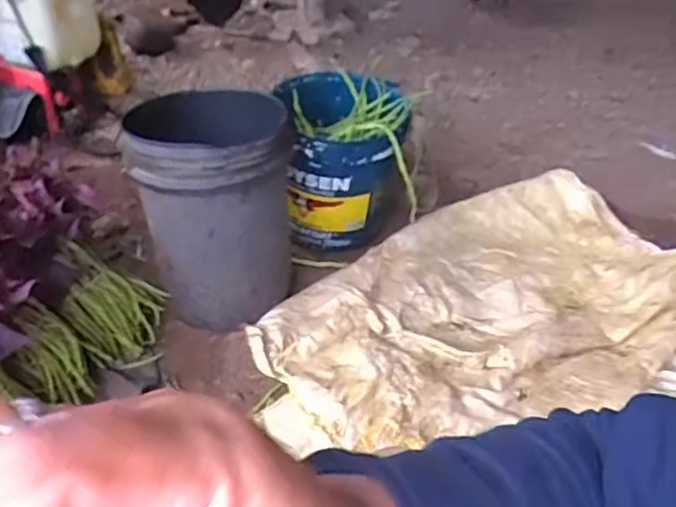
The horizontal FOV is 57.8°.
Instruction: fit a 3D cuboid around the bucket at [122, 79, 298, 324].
[{"bbox_3d":[-0.219,-0.095,1.162,0.249,0.367,0.296,1,38,1],"label":"bucket"}]

